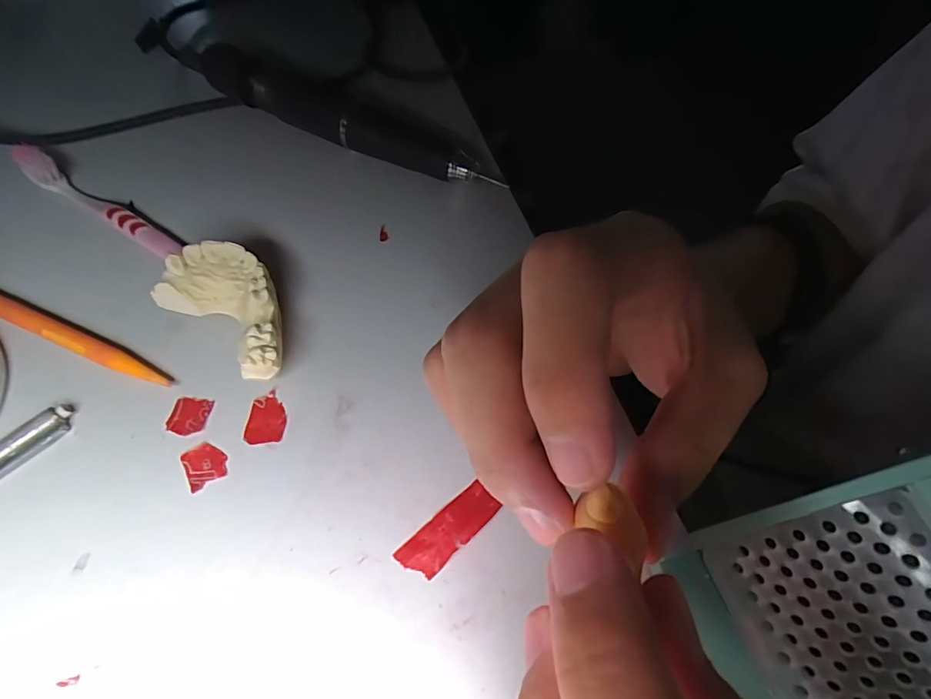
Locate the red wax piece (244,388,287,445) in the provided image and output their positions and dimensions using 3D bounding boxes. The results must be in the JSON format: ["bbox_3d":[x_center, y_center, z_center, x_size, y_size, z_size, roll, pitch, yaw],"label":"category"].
[{"bbox_3d":[-0.083,0.028,0.192,0.015,0.004,0.023,-1,61,-4],"label":"red wax piece"}]

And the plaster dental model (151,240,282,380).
[{"bbox_3d":[-0.095,-0.015,0.200,0.066,0.029,0.038,36,65,15],"label":"plaster dental model"}]

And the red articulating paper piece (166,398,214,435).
[{"bbox_3d":[-0.114,0.027,0.192,0.014,0.004,0.015,5,61,-1],"label":"red articulating paper piece"}]

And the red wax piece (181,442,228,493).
[{"bbox_3d":[-0.103,0.044,0.183,0.015,0.004,0.017,-28,66,-17],"label":"red wax piece"}]

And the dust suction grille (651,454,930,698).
[{"bbox_3d":[0.114,0.081,0.135,0.010,0.084,0.075,11,51,-46],"label":"dust suction grille"}]

